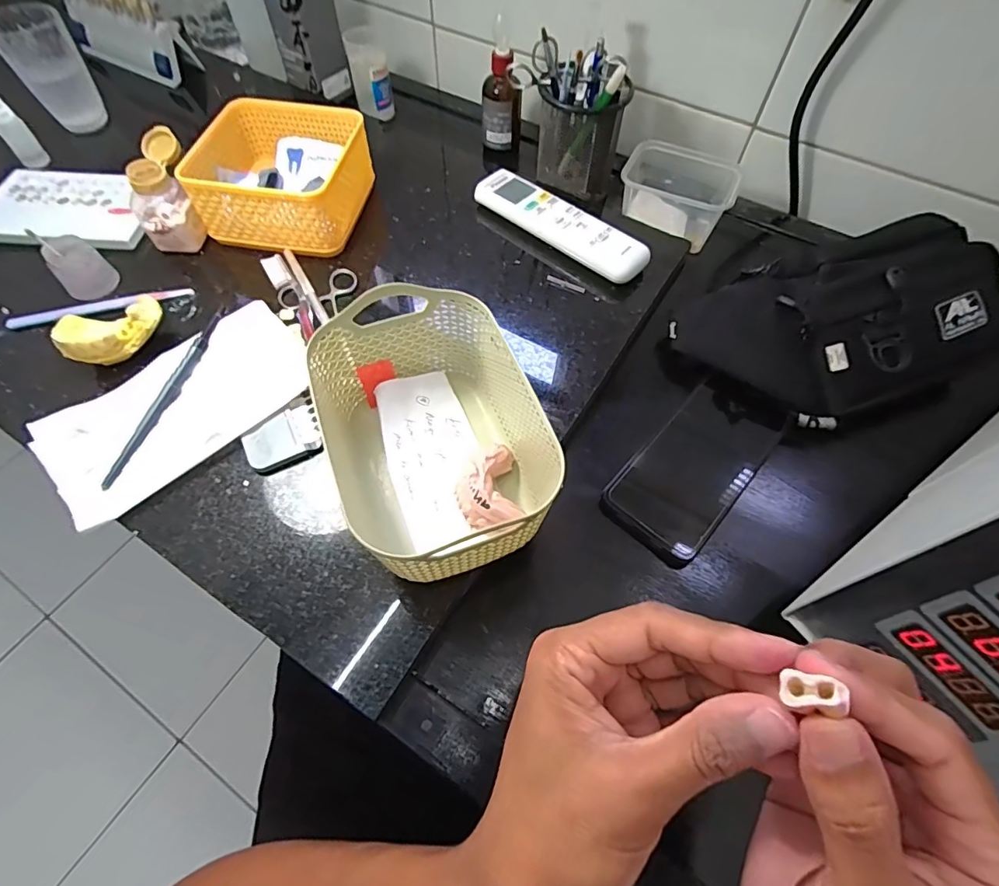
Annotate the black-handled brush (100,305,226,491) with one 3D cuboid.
[{"bbox_3d":[-0.249,-0.039,0.379,0.010,0.014,0.161,13,61,7],"label":"black-handled brush"}]

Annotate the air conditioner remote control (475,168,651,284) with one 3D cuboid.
[{"bbox_3d":[0.053,-0.201,0.470,0.177,0.023,0.052,39,67,20],"label":"air conditioner remote control"}]

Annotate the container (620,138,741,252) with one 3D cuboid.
[{"bbox_3d":[0.176,-0.244,0.504,0.103,0.064,0.075,23,62,12],"label":"container"}]

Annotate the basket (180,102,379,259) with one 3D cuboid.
[{"bbox_3d":[-0.197,-0.245,0.468,0.131,0.070,0.135,10,60,6],"label":"basket"}]

